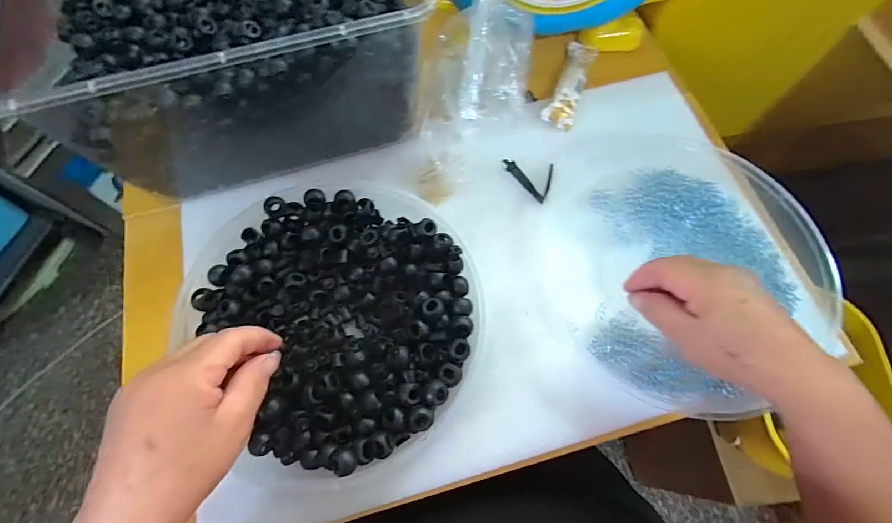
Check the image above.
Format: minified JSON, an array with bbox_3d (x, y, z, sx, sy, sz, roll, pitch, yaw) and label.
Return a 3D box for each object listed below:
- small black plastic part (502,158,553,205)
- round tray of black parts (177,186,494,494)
[{"bbox_3d":[0.081,-0.076,0.391,0.049,0.008,0.046,1,69,0],"label":"small black plastic part"},{"bbox_3d":[-0.084,0.053,0.333,0.226,0.071,0.225,0,69,0],"label":"round tray of black parts"}]

